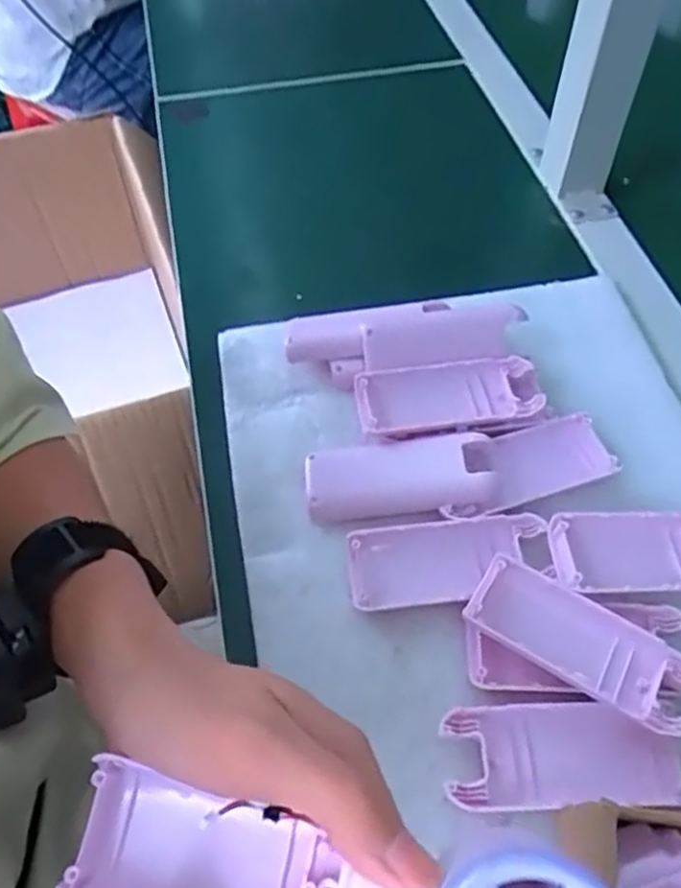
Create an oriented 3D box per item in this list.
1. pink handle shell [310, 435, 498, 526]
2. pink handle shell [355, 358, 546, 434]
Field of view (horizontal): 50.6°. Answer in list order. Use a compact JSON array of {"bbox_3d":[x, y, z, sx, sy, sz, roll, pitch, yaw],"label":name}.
[{"bbox_3d":[0.031,0.019,0.397,0.098,0.013,0.043,-4,54,-1],"label":"pink handle shell"},{"bbox_3d":[0.062,-0.029,0.417,0.102,0.014,0.042,-8,54,-3],"label":"pink handle shell"}]

